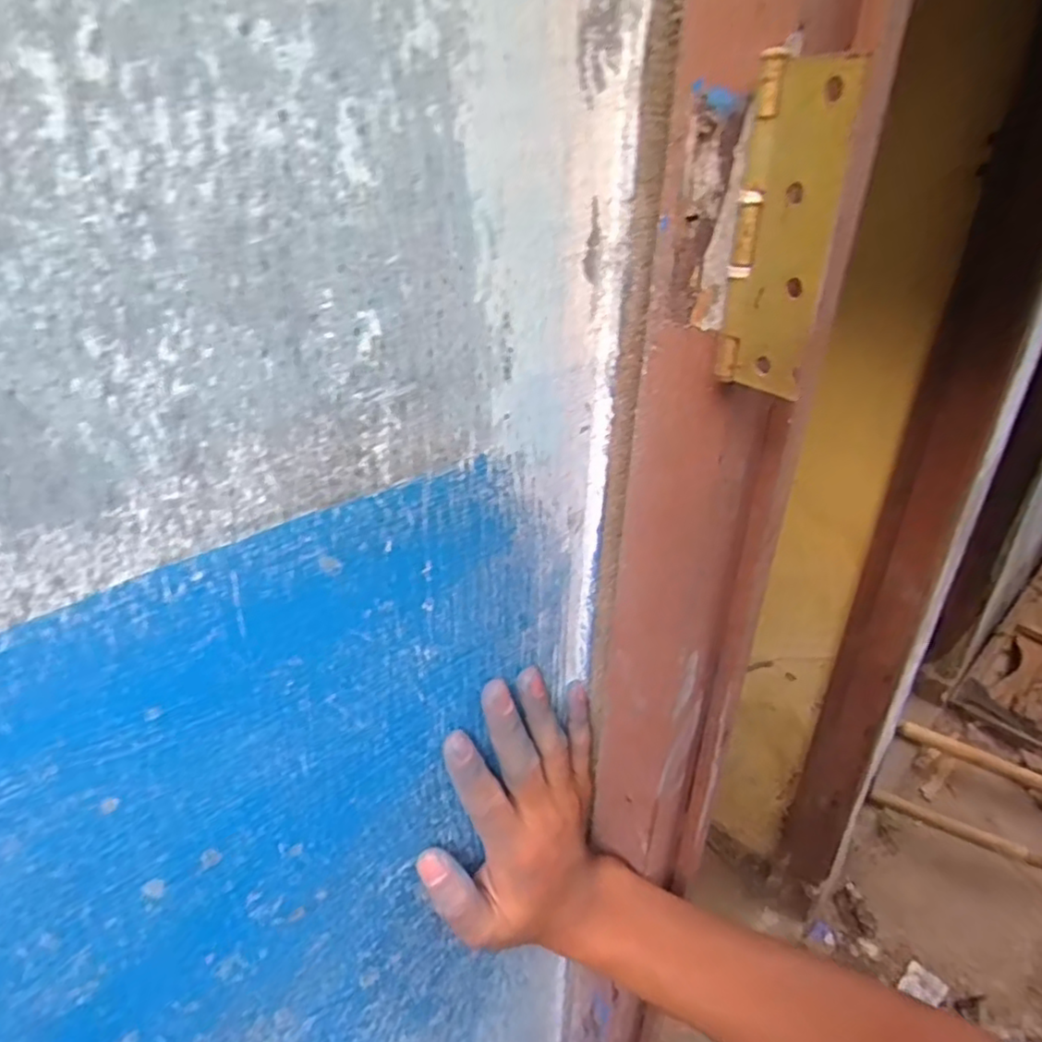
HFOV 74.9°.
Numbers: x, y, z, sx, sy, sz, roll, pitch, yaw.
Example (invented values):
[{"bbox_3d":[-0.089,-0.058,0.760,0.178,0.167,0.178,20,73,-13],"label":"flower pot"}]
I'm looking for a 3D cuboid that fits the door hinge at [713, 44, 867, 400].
[{"bbox_3d":[0.079,-0.087,0.210,0.004,0.092,0.033,-16,33,-26],"label":"door hinge"}]

